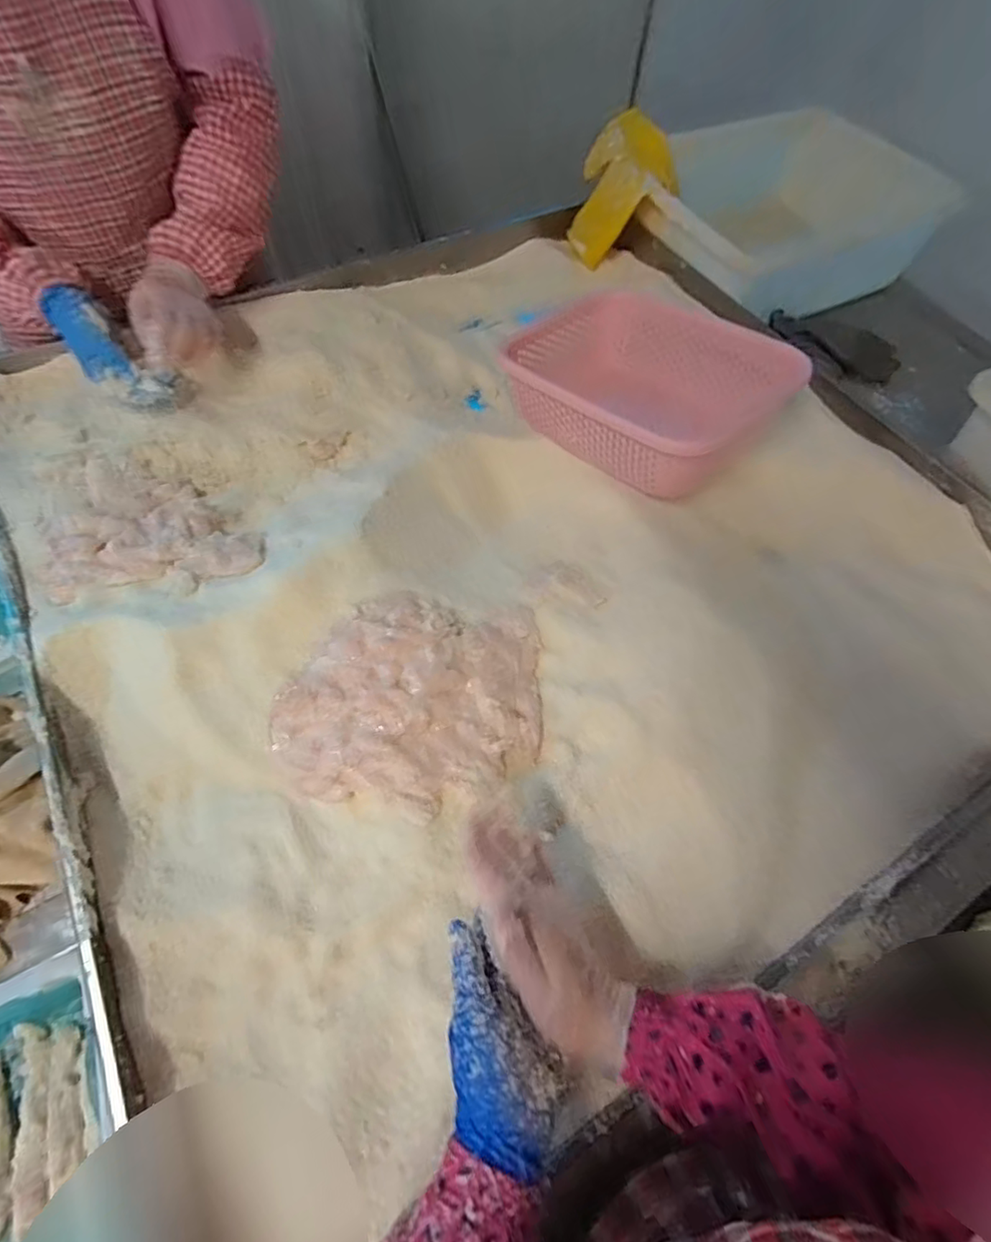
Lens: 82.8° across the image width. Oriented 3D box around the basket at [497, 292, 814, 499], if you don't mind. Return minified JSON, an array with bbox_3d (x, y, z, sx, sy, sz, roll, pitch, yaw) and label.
[{"bbox_3d":[0.180,-0.305,0.719,0.262,0.111,0.307,-41,70,-20],"label":"basket"}]

